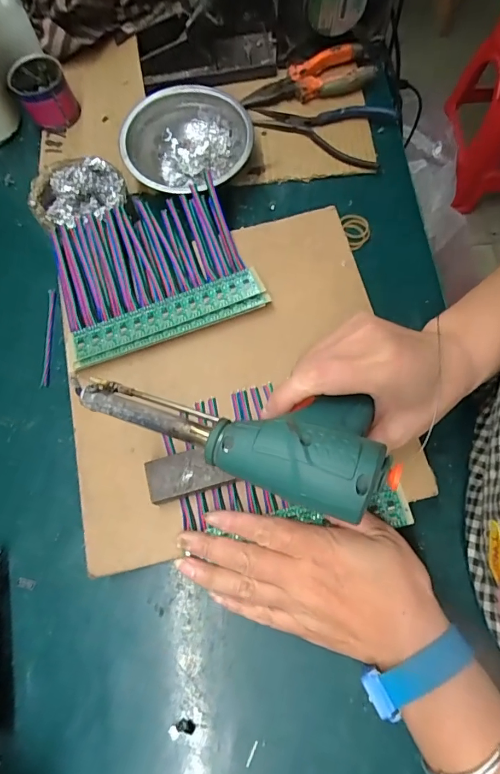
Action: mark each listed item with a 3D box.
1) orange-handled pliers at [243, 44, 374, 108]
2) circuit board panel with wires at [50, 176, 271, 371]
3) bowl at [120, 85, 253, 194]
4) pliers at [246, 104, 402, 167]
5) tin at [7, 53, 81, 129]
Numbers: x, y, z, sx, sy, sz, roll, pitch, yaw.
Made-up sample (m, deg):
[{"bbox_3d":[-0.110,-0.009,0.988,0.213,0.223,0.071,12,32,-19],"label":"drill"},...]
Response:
[{"bbox_3d":[0.064,-0.335,0.472,0.143,0.018,0.052,-18,71,-5],"label":"orange-handled pliers"},{"bbox_3d":[-0.084,-0.103,0.372,0.158,0.015,0.137,-20,71,-6],"label":"circuit board panel with wires"},{"bbox_3d":[-0.061,-0.238,0.435,0.122,0.043,0.114,0,70,1],"label":"bowl"},{"bbox_3d":[0.074,-0.271,0.459,0.147,0.014,0.073,11,71,5],"label":"pliers"},{"bbox_3d":[-0.218,-0.311,0.462,0.054,0.047,0.050,0,70,1],"label":"tin"}]

